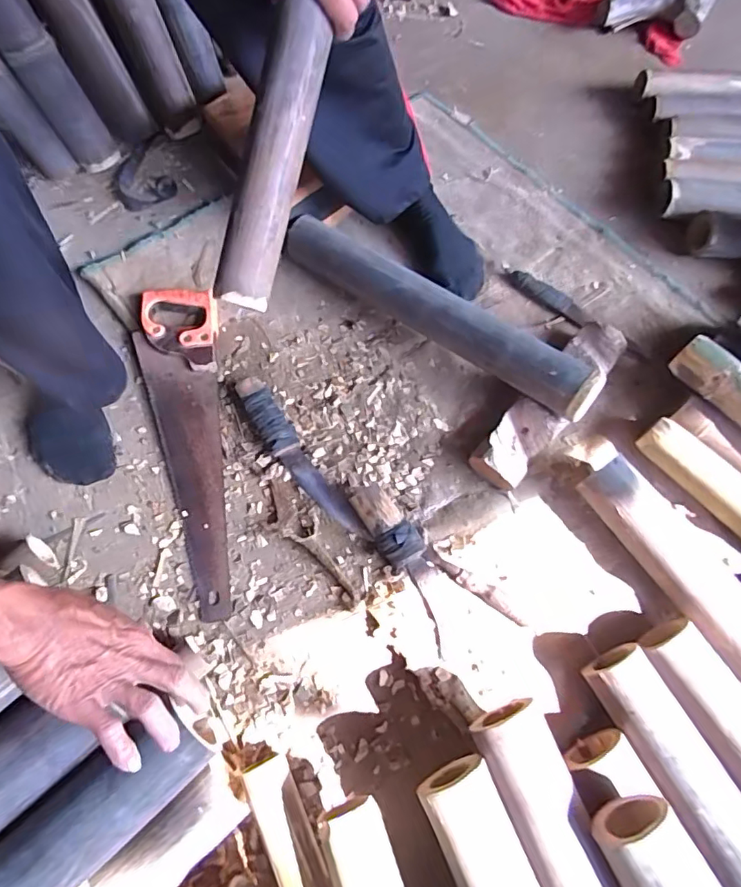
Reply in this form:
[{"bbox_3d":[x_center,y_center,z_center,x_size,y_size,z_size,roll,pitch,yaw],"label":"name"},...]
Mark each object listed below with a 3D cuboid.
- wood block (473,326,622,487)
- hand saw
[{"bbox_3d":[0.264,-0.062,0.759,0.077,0.055,0.309,40,72,15],"label":"wood block"},{"bbox_3d":[-0.271,-0.009,0.746,0.126,0.039,0.506,-9,67,-4],"label":"hand saw"}]

